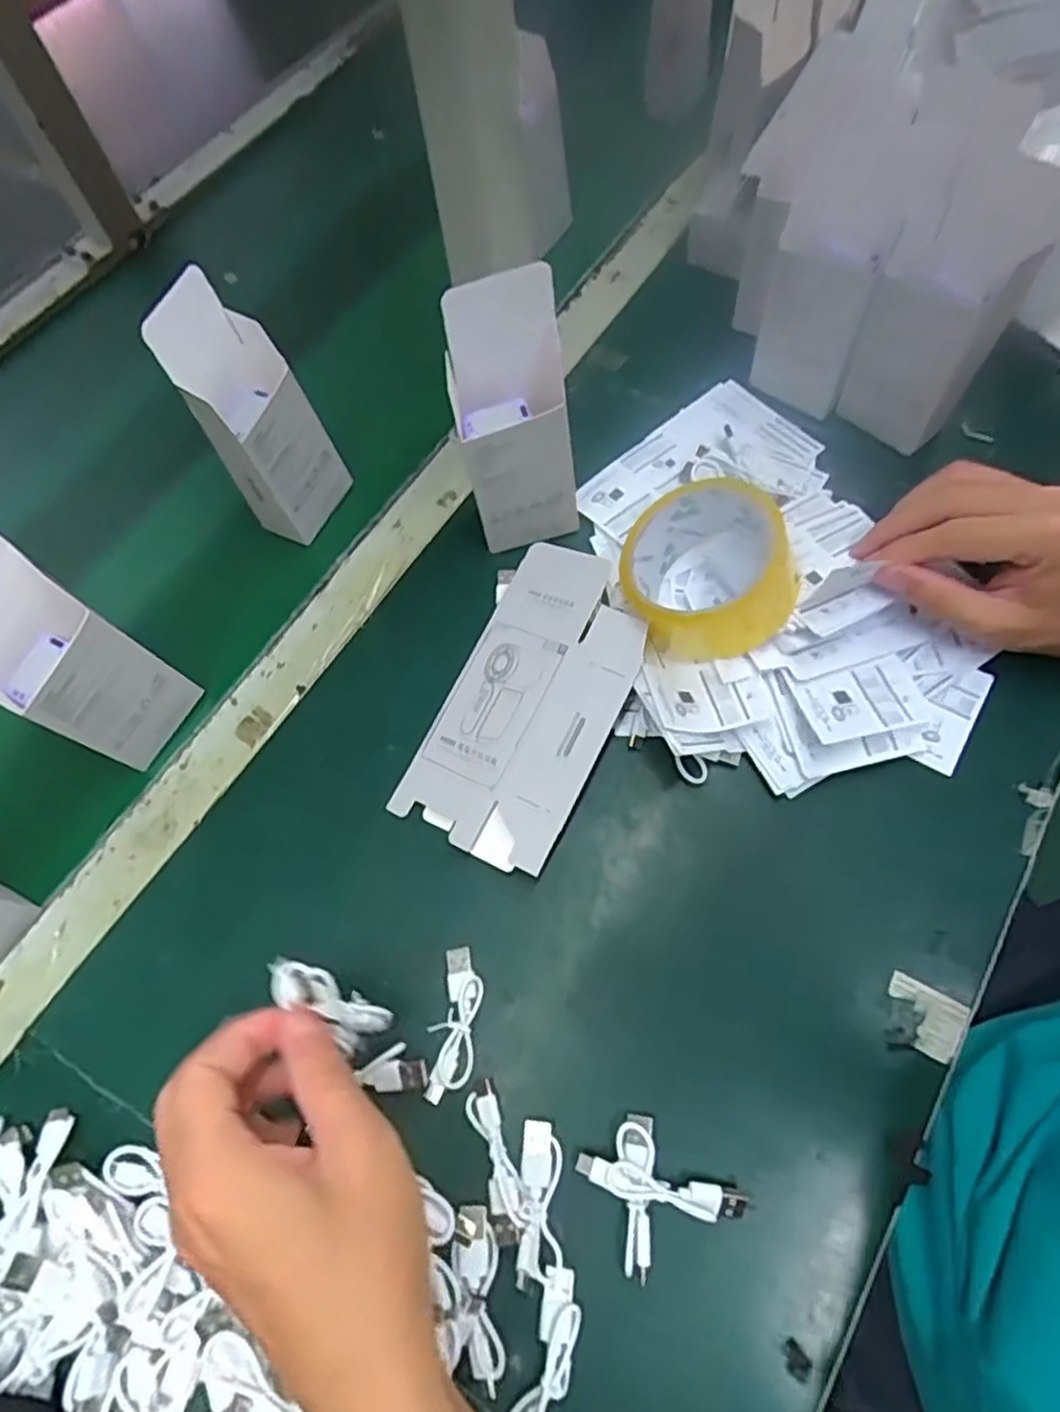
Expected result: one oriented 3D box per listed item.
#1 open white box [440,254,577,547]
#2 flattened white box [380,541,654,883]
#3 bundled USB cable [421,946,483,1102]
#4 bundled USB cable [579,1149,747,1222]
[{"bbox_3d":[-0.008,-0.160,0.420,0.064,0.161,0.048,-16,66,-4],"label":"open white box"},{"bbox_3d":[0.001,-0.004,0.423,0.099,0.007,0.186,22,78,21],"label":"flattened white box"},{"bbox_3d":[-0.038,0.164,0.372,0.022,0.005,0.073,5,67,6],"label":"bundled USB cable"},{"bbox_3d":[0.059,0.218,0.325,0.075,0.008,0.013,10,67,8],"label":"bundled USB cable"}]

